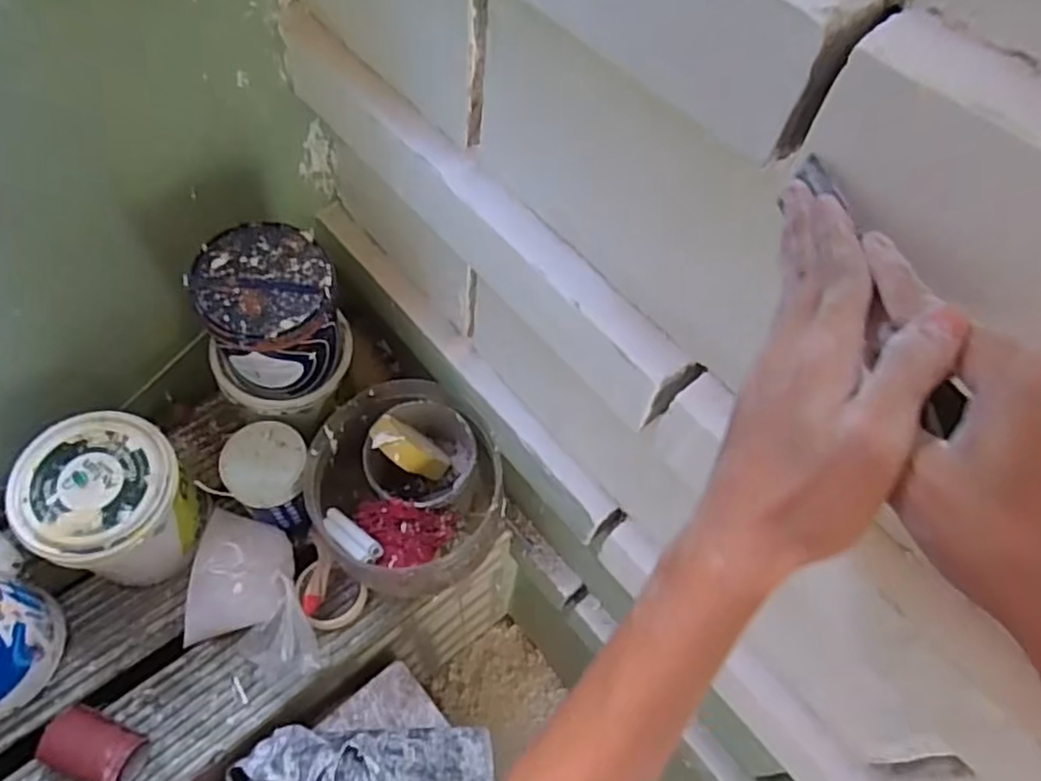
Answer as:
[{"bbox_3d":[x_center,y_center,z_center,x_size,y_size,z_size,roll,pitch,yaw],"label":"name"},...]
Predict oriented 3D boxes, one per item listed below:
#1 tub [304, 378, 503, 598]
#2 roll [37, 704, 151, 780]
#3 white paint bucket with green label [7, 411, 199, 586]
[{"bbox_3d":[-0.152,0.137,0.903,0.231,0.193,0.236,2,57,-3],"label":"tub"},{"bbox_3d":[-0.504,0.423,0.806,0.102,0.063,0.066,19,58,8],"label":"roll"},{"bbox_3d":[-0.513,0.153,0.874,0.164,0.193,0.171,2,57,-3],"label":"white paint bucket with green label"}]

